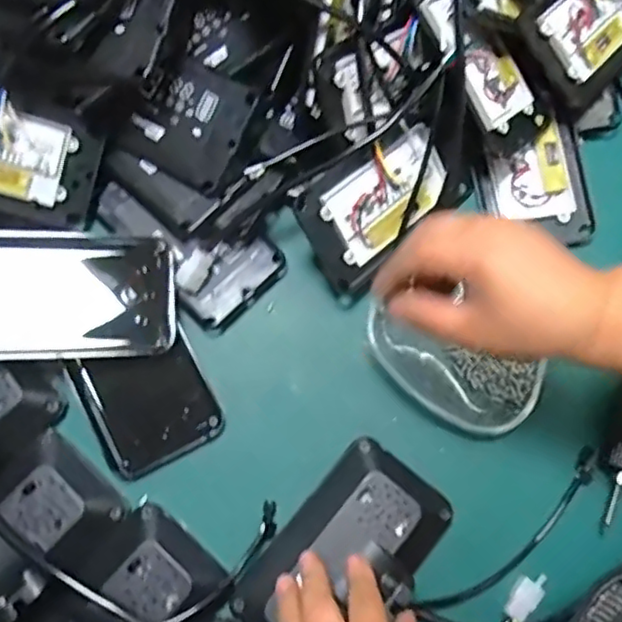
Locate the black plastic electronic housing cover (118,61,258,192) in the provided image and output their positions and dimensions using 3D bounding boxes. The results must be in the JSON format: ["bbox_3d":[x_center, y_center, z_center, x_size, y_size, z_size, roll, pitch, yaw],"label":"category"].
[{"bbox_3d":[-0.093,-0.145,0.502,0.094,0.008,0.083,31,103,17],"label":"black plastic electronic housing cover"}]

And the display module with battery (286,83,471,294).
[{"bbox_3d":[0.060,-0.089,0.510,0.147,0.025,0.090,-43,111,-11],"label":"display module with battery"}]

